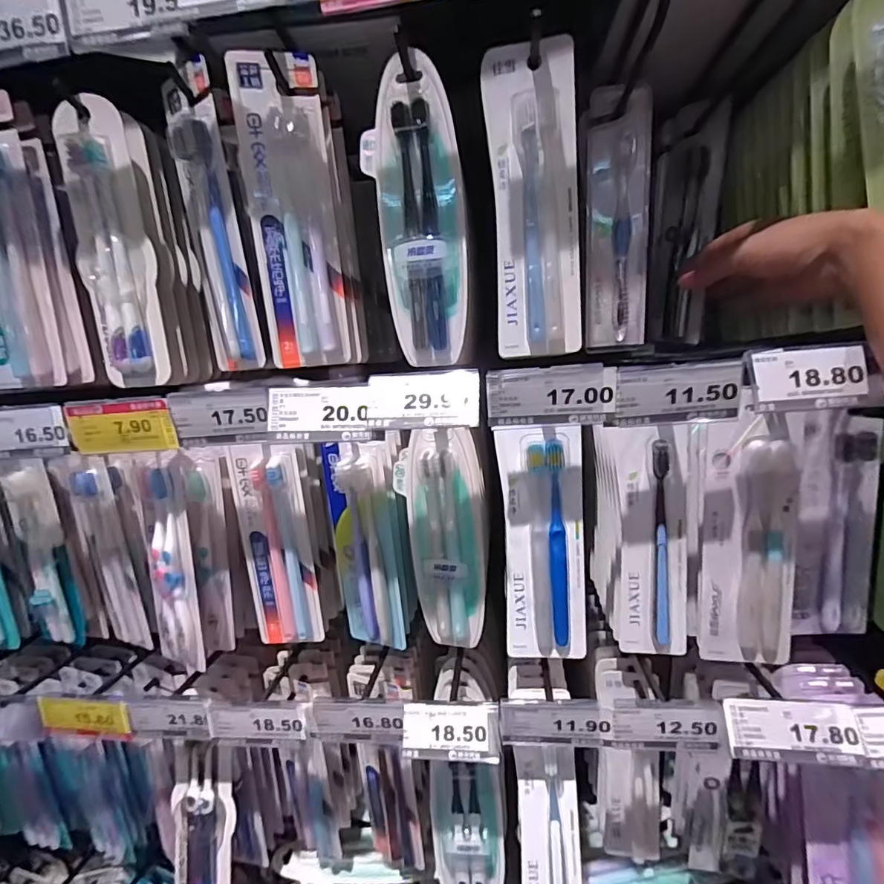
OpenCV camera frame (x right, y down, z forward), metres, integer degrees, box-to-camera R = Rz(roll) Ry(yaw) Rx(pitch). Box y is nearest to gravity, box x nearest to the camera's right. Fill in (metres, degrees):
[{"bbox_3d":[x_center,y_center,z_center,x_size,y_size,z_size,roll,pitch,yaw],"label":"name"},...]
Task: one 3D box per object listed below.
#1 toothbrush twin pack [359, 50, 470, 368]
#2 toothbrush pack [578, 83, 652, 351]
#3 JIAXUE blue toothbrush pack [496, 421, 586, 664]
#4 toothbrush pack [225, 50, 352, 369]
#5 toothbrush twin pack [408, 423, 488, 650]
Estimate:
[{"bbox_3d":[-0.018,-0.177,0.399,0.075,0.224,0.018,-9,13,9],"label":"toothbrush twin pack"},{"bbox_3d":[0.168,-0.211,0.483,0.064,0.227,0.022,-2,12,12],"label":"toothbrush pack"},{"bbox_3d":[0.087,0.091,0.422,0.069,0.205,0.018,-2,12,10],"label":"JIAXUE blue toothbrush pack"},{"bbox_3d":[-0.120,-0.179,0.400,0.067,0.226,0.022,-6,12,-9],"label":"toothbrush pack"},{"bbox_3d":[0.005,0.092,0.454,0.066,0.205,0.034,-5,12,-3],"label":"toothbrush twin pack"}]

